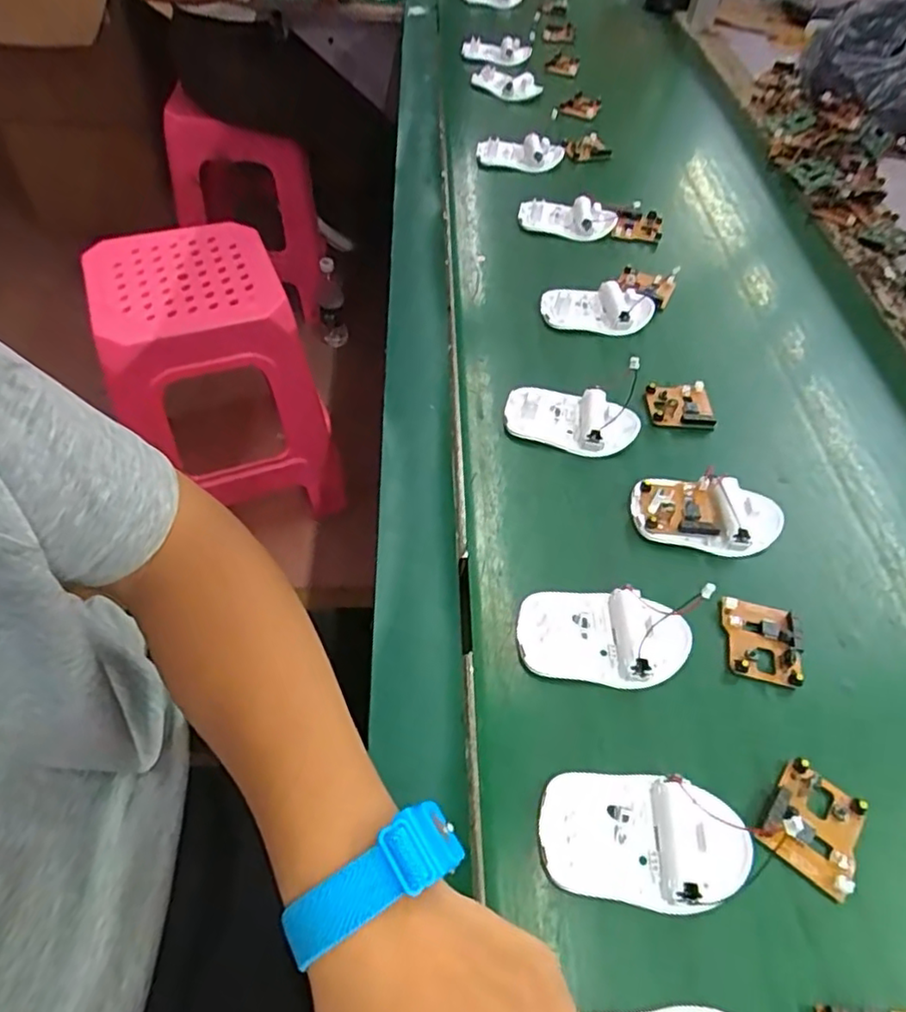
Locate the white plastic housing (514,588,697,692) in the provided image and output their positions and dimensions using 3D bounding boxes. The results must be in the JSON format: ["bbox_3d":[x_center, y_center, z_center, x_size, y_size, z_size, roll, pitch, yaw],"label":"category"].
[{"bbox_3d":[0.087,0.073,0.370,0.096,0.023,0.055,8,53,2],"label":"white plastic housing"}]

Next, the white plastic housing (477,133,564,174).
[{"bbox_3d":[0.075,-0.407,0.734,0.095,0.027,0.048,21,56,8],"label":"white plastic housing"}]

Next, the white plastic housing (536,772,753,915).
[{"bbox_3d":[0.090,0.159,0.307,0.095,0.018,0.055,10,53,3],"label":"white plastic housing"}]

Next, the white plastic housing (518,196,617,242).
[{"bbox_3d":[0.118,-0.297,0.654,0.094,0.026,0.039,17,53,9],"label":"white plastic housing"}]

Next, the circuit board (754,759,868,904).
[{"bbox_3d":[0.181,0.159,0.320,0.044,0.007,0.050,34,58,20],"label":"circuit board"}]

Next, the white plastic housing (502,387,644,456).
[{"bbox_3d":[0.089,-0.066,0.479,0.096,0.023,0.055,15,53,7],"label":"white plastic housing"}]

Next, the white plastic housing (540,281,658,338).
[{"bbox_3d":[0.127,-0.175,0.567,0.096,0.022,0.051,6,52,1],"label":"white plastic housing"}]

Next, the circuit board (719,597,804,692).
[{"bbox_3d":[0.183,0.081,0.380,0.041,0.011,0.050,8,52,2],"label":"circuit board"}]

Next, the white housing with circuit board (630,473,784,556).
[{"bbox_3d":[0.170,0.005,0.430,0.095,0.022,0.051,12,53,5],"label":"white housing with circuit board"}]

